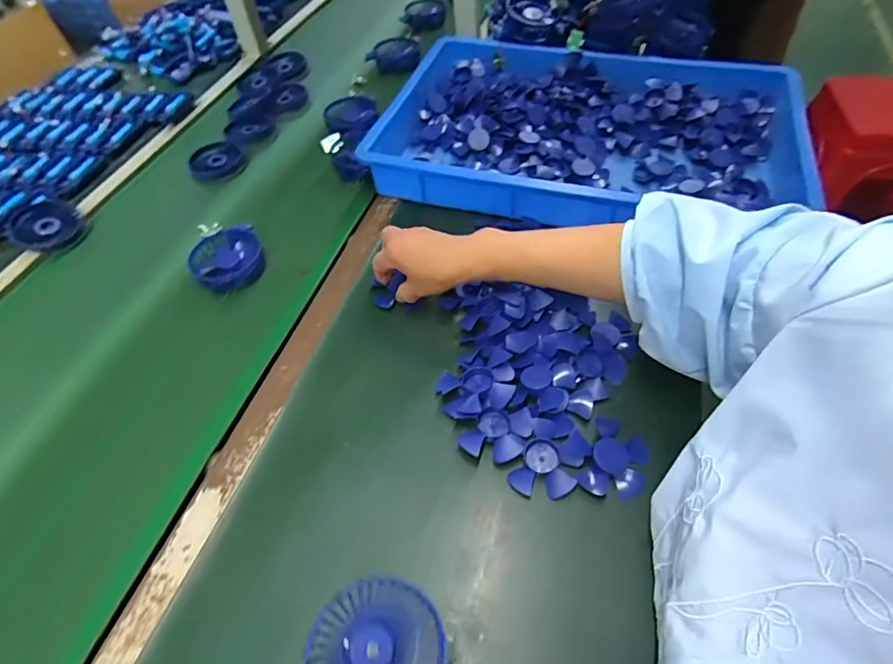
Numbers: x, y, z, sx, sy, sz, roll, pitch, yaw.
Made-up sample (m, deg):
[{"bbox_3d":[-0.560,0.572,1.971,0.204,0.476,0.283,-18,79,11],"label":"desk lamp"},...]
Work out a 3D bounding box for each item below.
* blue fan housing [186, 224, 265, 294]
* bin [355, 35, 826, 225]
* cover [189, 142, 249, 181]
[{"bbox_3d":[-0.274,-0.089,0.621,0.086,0.027,0.093,-3,53,4],"label":"blue fan housing"},{"bbox_3d":[0.195,-0.287,0.701,0.546,0.067,0.385,15,56,17],"label":"bin"},{"bbox_3d":[-0.367,-0.272,0.795,0.080,0.024,0.079,-11,53,-2],"label":"cover"}]

